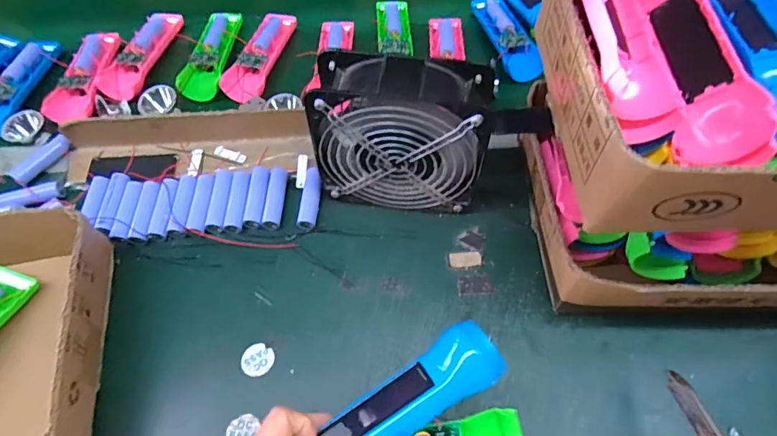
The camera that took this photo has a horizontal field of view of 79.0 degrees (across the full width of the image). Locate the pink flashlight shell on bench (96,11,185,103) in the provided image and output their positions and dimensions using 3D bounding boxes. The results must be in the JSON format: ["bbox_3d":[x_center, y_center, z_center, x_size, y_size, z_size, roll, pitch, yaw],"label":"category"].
[{"bbox_3d":[-0.314,-0.213,0.601,0.050,0.020,0.161,7,60,5],"label":"pink flashlight shell on bench"}]

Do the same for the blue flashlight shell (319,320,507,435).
[{"bbox_3d":[0.005,0.128,0.313,0.153,0.024,0.043,-34,64,-8],"label":"blue flashlight shell"}]

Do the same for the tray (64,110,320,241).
[{"bbox_3d":[-0.213,-0.052,0.491,0.276,0.035,0.165,-3,60,-1],"label":"tray"}]

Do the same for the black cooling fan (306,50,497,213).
[{"bbox_3d":[0.012,-0.071,0.430,0.144,0.148,0.066,9,60,6],"label":"black cooling fan"}]

